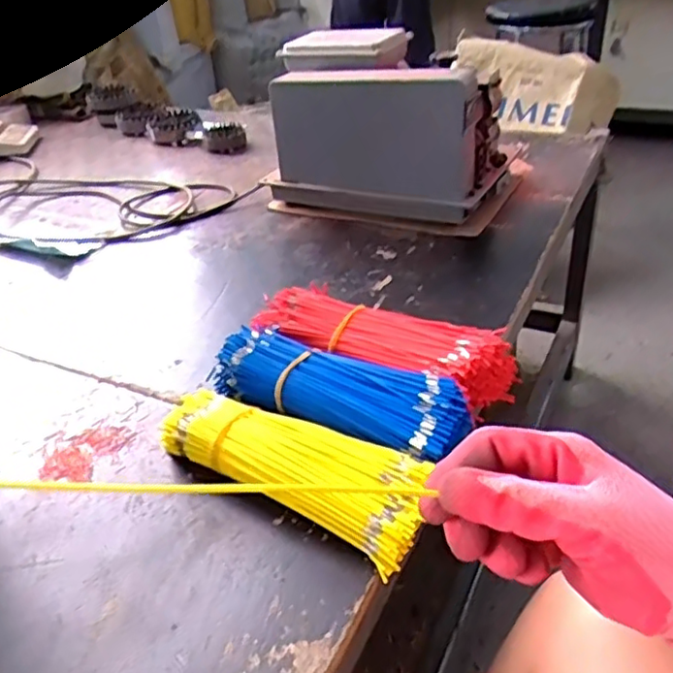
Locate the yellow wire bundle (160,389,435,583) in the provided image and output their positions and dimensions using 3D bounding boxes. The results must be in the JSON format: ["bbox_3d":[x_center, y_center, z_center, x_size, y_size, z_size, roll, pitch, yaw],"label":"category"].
[{"bbox_3d":[-0.034,0.101,0.523,0.241,0.044,0.078,19,41,32],"label":"yellow wire bundle"}]

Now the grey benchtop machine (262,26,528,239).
[{"bbox_3d":[0.078,-0.308,0.973,0.347,0.213,0.196,15,39,28],"label":"grey benchtop machine"}]

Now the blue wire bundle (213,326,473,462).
[{"bbox_3d":[0.003,0.050,0.583,0.235,0.052,0.089,13,38,26],"label":"blue wire bundle"}]

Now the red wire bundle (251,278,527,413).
[{"bbox_3d":[0.044,0.004,0.655,0.271,0.051,0.097,13,38,26],"label":"red wire bundle"}]

